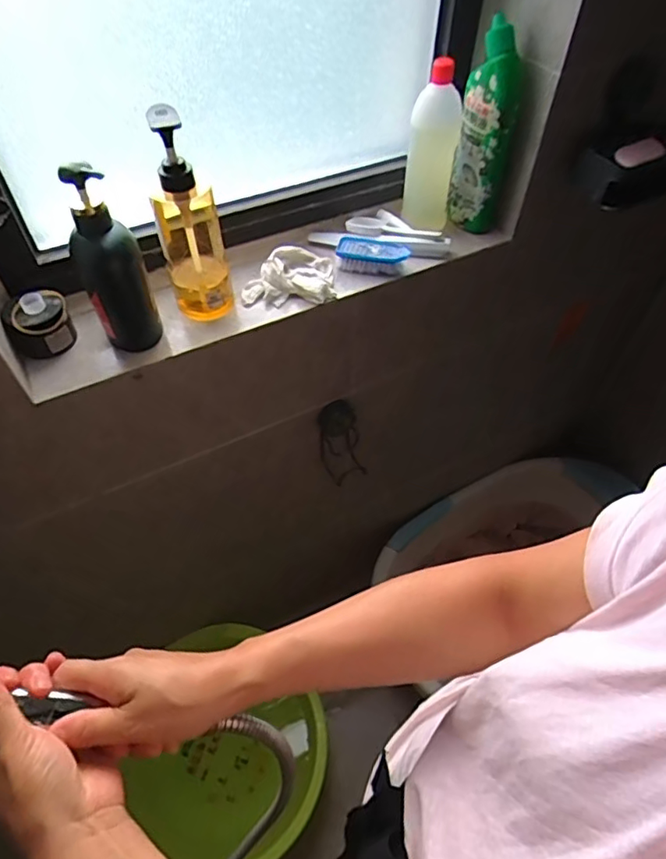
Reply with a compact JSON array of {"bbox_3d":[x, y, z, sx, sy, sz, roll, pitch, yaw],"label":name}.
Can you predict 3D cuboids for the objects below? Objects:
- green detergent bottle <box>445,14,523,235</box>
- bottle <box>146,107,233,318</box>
[{"bbox_3d":[0.196,-0.371,0.703,0.072,0.233,0.052,14,53,11],"label":"green detergent bottle"},{"bbox_3d":[-0.162,-0.237,0.608,0.068,0.224,0.084,-9,53,-8],"label":"bottle"}]

